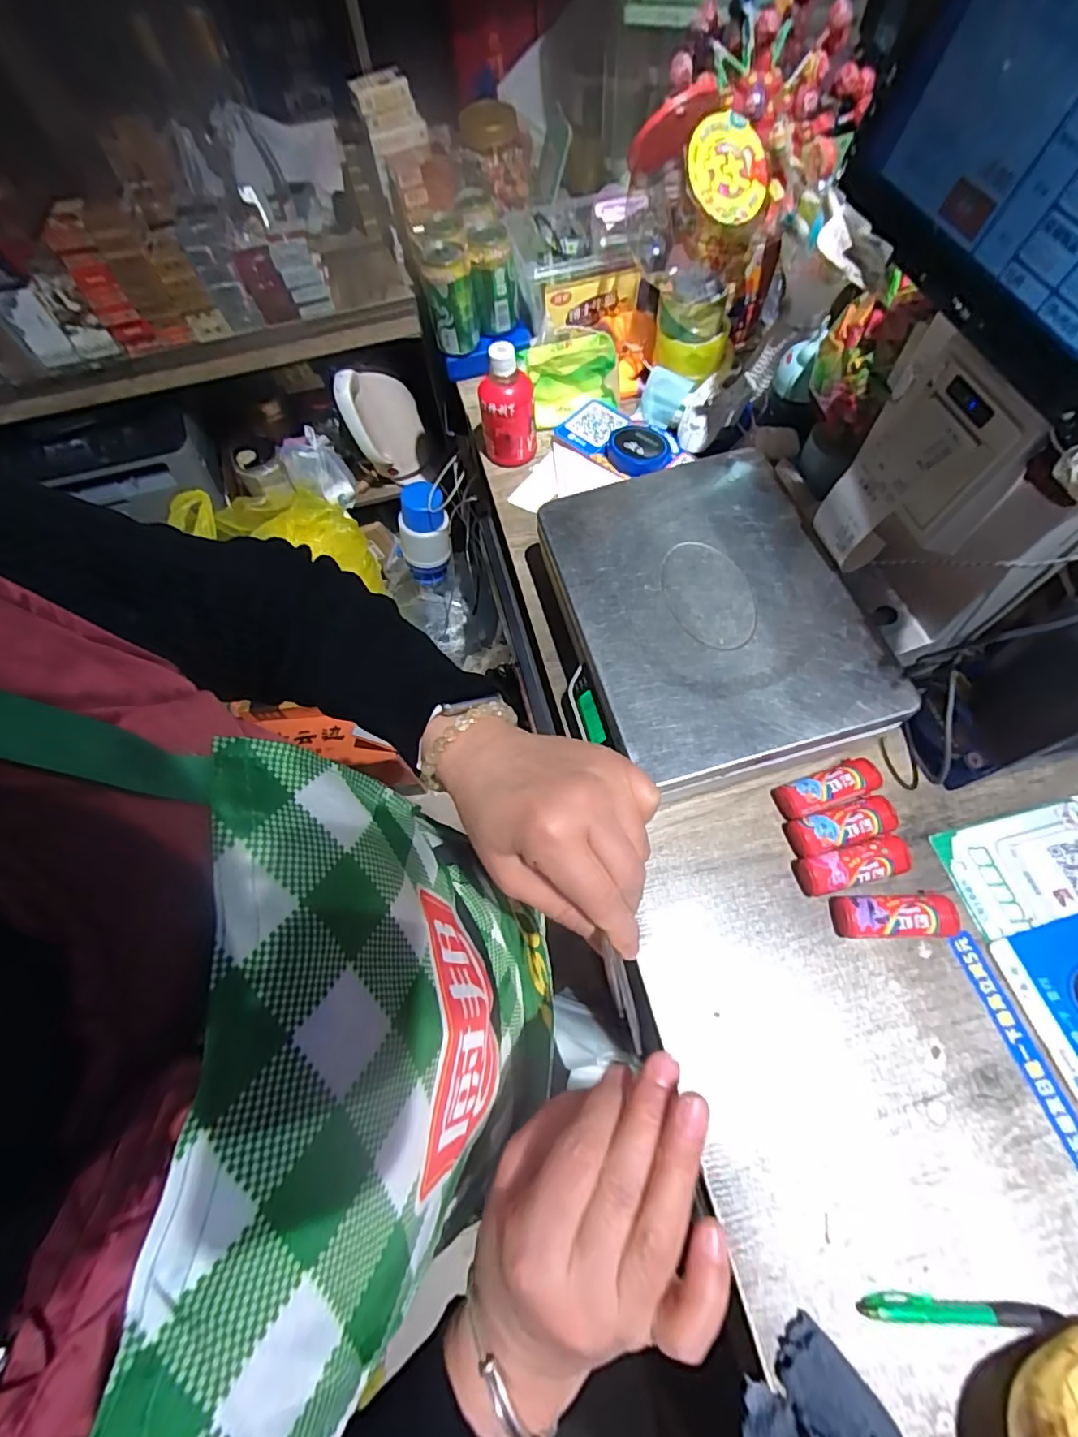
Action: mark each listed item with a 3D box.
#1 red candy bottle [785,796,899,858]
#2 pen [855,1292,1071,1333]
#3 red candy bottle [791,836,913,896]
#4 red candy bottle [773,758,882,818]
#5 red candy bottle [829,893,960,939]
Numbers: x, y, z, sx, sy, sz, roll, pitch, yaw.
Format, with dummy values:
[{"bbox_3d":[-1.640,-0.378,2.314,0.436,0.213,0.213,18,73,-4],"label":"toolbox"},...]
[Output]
[{"bbox_3d":[0.283,0.102,0.518,0.097,0.029,0.035,-13,65,-3],"label":"red candy bottle"},{"bbox_3d":[0.295,0.415,0.387,0.134,0.009,0.016,0,65,4],"label":"pen"},{"bbox_3d":[0.286,0.133,0.501,0.101,0.029,0.034,-12,65,-2],"label":"red candy bottle"},{"bbox_3d":[0.277,0.068,0.533,0.096,0.028,0.036,-19,66,-5],"label":"red candy bottle"},{"bbox_3d":[0.311,0.172,0.484,0.100,0.029,0.035,-2,65,3],"label":"red candy bottle"}]

